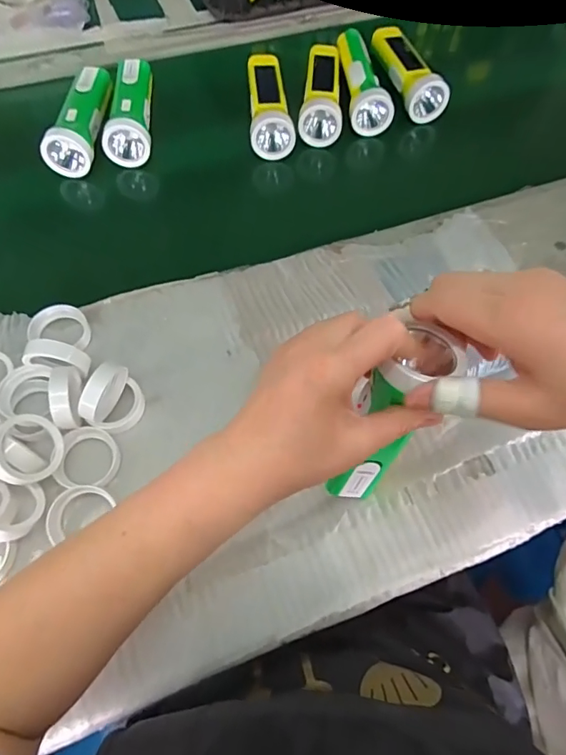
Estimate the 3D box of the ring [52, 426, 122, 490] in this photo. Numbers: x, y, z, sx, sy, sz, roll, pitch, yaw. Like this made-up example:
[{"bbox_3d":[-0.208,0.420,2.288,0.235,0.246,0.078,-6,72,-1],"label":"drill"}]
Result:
[{"bbox_3d":[-0.161,0.068,0.395,0.045,0.019,0.050,11,63,3],"label":"ring"}]

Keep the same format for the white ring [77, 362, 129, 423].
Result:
[{"bbox_3d":[-0.150,0.012,0.399,0.017,0.058,0.055,15,63,5],"label":"white ring"}]

